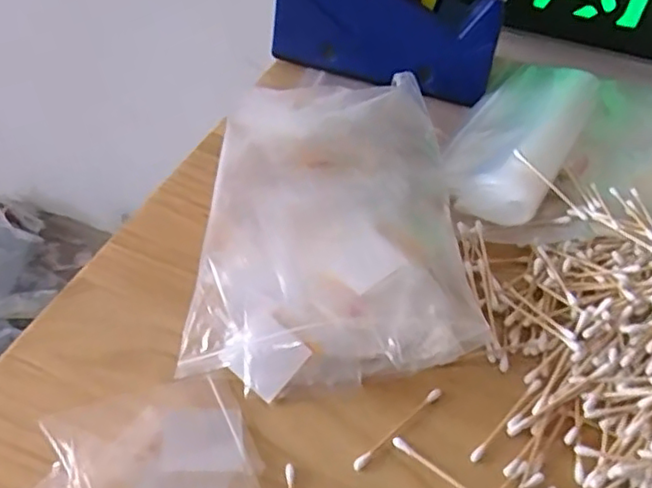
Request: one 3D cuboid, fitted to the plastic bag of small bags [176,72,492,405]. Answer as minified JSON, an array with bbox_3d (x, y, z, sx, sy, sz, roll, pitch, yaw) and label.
[{"bbox_3d":[0.005,-0.023,0.445,0.172,0.047,0.259,3,48,-3],"label":"plastic bag of small bags"}]

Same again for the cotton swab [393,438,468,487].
[{"bbox_3d":[0.066,0.125,0.344,0.071,0.005,0.006,32,53,21],"label":"cotton swab"}]

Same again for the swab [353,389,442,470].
[{"bbox_3d":[0.042,0.103,0.364,0.071,0.004,0.006,-32,59,-30],"label":"swab"}]

